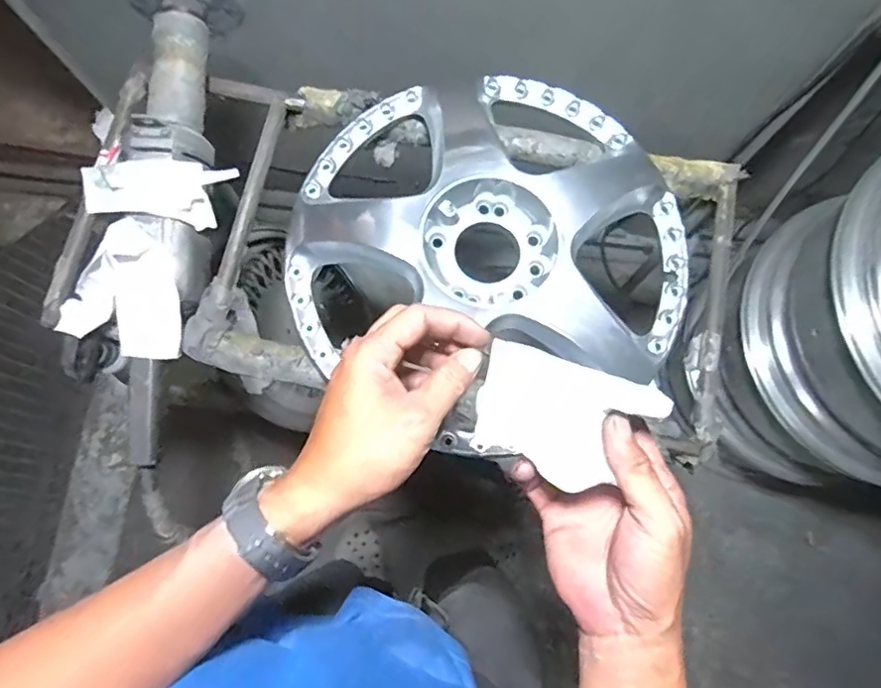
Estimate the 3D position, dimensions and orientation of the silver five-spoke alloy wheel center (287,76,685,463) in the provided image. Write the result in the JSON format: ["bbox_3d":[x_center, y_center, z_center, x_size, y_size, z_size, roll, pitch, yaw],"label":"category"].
[{"bbox_3d":[0.042,-0.100,0.617,0.398,0.081,0.382,0,78,-1],"label":"silver five-spoke alloy wheel center"}]

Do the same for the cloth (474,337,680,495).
[{"bbox_3d":[0.074,0.046,0.351,0.103,0.008,0.070,19,93,19],"label":"cloth"}]

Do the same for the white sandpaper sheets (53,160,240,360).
[{"bbox_3d":[-0.314,-0.094,0.616,0.139,0.090,0.207,14,78,2],"label":"white sandpaper sheets"}]

